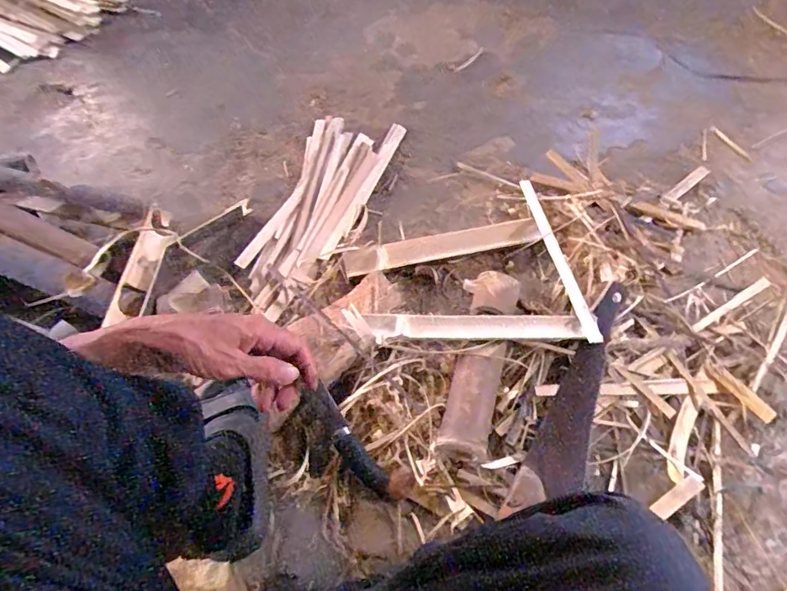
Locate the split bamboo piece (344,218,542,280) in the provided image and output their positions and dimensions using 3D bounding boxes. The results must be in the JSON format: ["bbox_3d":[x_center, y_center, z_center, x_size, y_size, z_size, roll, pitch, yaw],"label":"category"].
[{"bbox_3d":[0.089,-0.094,0.910,0.368,0.014,0.058,-11,66,-4],"label":"split bamboo piece"}]

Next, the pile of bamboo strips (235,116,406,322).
[{"bbox_3d":[-0.159,-0.193,1.002,0.201,0.042,0.526,15,60,12],"label":"pile of bamboo strips"}]

